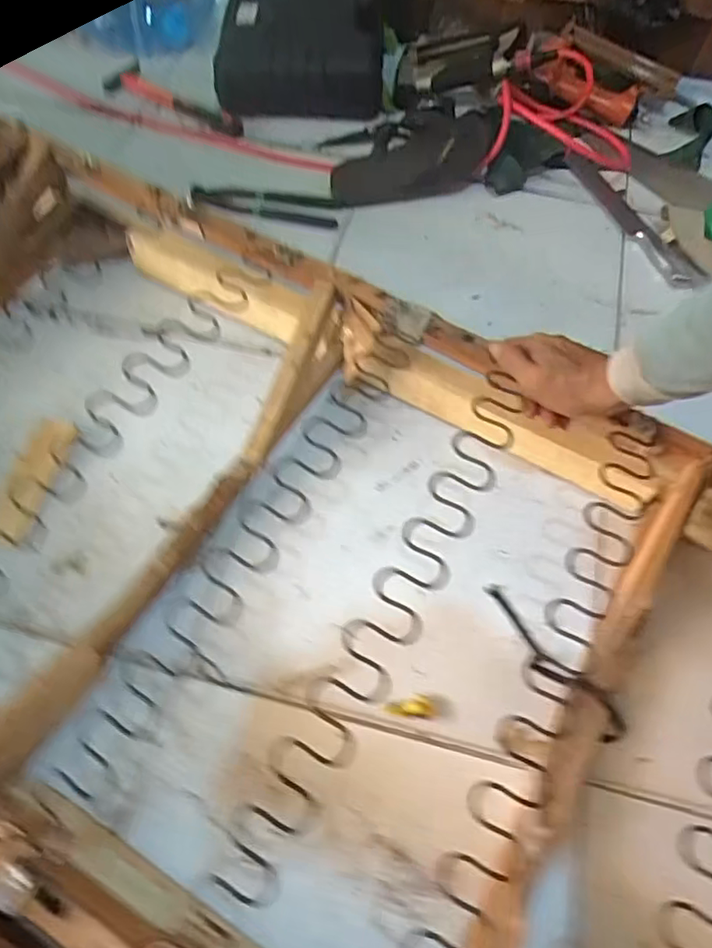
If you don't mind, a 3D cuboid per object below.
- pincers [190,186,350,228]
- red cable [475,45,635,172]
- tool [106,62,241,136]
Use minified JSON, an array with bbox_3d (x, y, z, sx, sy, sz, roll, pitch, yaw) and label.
[{"bbox_3d":[-0.134,-0.400,0.897,0.225,0.022,0.064,9,63,4],"label":"pincers"},{"bbox_3d":[0.300,-0.568,0.945,0.248,0.080,0.224,-5,63,-3],"label":"red cable"},{"bbox_3d":[-0.308,-0.620,1.000,0.260,0.040,0.052,28,66,14],"label":"tool"}]

